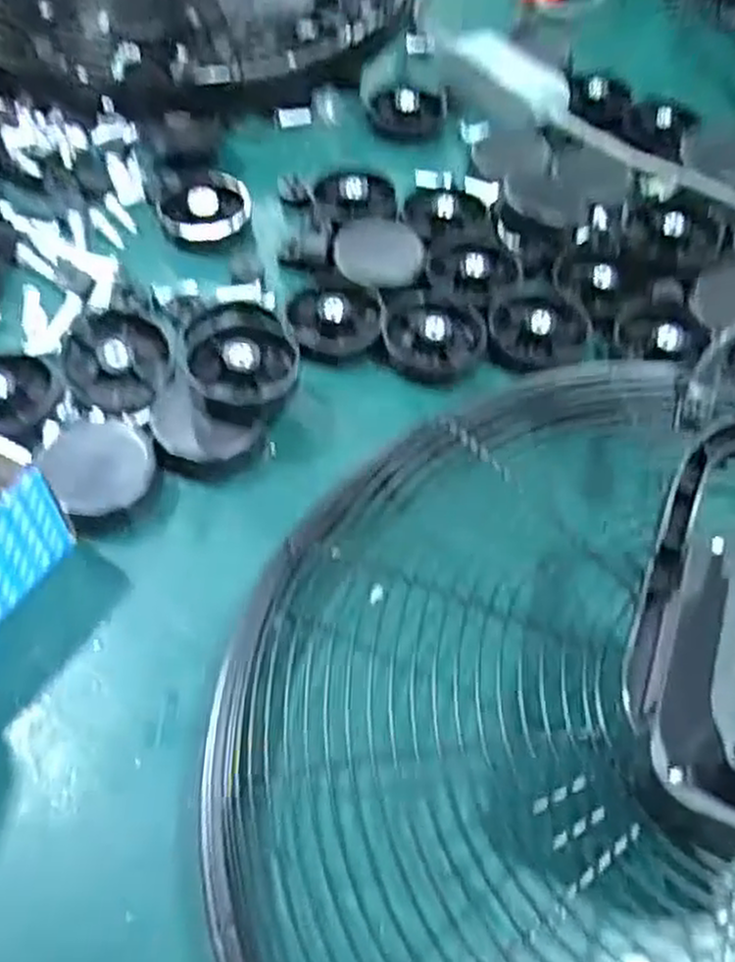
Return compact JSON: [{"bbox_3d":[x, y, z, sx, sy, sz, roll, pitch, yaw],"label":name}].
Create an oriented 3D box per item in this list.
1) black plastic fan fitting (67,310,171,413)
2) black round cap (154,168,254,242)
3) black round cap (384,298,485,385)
[{"bbox_3d":[-0.156,-0.077,0.490,0.059,0.017,0.070,-16,57,-13],"label":"black plastic fan fitting"},{"bbox_3d":[-0.126,-0.213,0.598,0.068,0.013,0.069,-14,57,-12],"label":"black round cap"},{"bbox_3d":[0.044,-0.098,0.531,0.066,0.028,0.069,1,55,-1],"label":"black round cap"}]

